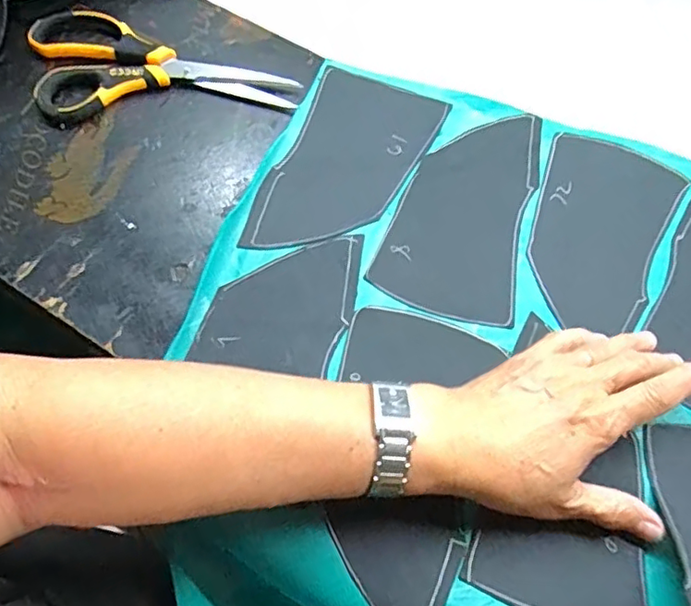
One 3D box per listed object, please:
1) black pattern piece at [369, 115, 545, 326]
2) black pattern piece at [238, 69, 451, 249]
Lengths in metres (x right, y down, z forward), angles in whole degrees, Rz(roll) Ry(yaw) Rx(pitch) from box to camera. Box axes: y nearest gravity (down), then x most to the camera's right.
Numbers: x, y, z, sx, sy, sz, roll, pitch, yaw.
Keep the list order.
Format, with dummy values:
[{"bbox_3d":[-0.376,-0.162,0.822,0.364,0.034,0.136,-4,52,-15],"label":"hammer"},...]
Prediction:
[{"bbox_3d":[0.079,-0.066,0.401,0.091,0.006,0.159,15,70,5],"label":"black pattern piece"},{"bbox_3d":[0.001,-0.094,0.409,0.089,0.006,0.156,24,70,4],"label":"black pattern piece"}]

